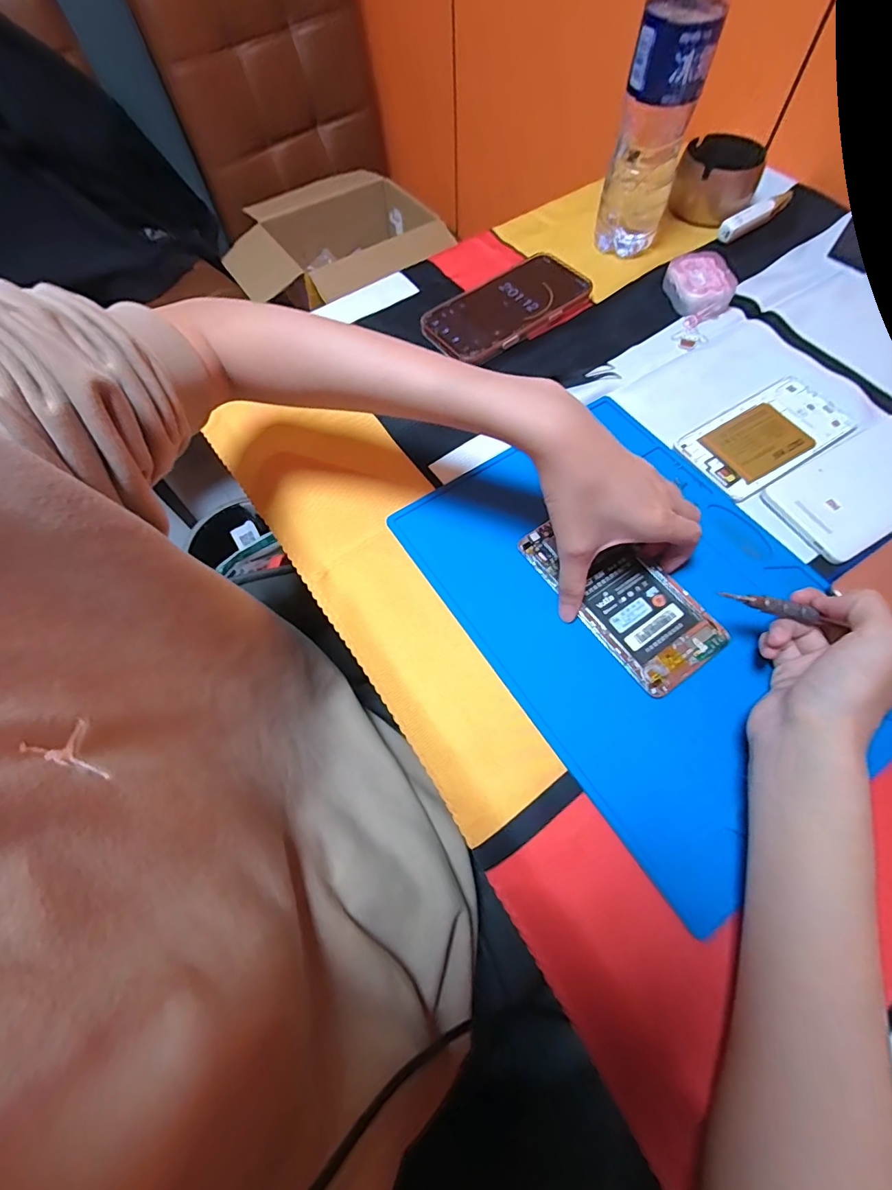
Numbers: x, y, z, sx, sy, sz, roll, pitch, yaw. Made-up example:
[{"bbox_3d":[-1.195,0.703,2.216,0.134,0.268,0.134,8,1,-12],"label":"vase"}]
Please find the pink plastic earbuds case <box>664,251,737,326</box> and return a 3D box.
[{"bbox_3d":[0.249,-0.300,0.451,0.056,0.025,0.067,-17,66,-6],"label":"pink plastic earbuds case"}]

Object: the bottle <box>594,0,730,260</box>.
[{"bbox_3d":[0.187,-0.428,0.404,0.061,0.225,0.066,14,66,8],"label":"bottle"}]

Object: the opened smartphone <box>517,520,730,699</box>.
[{"bbox_3d":[0.121,-0.003,0.324,0.069,0.005,0.139,-32,68,-12],"label":"opened smartphone"}]

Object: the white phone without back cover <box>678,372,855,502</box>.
[{"bbox_3d":[0.264,-0.133,0.380,0.138,0.006,0.072,-30,68,-12],"label":"white phone without back cover"}]

